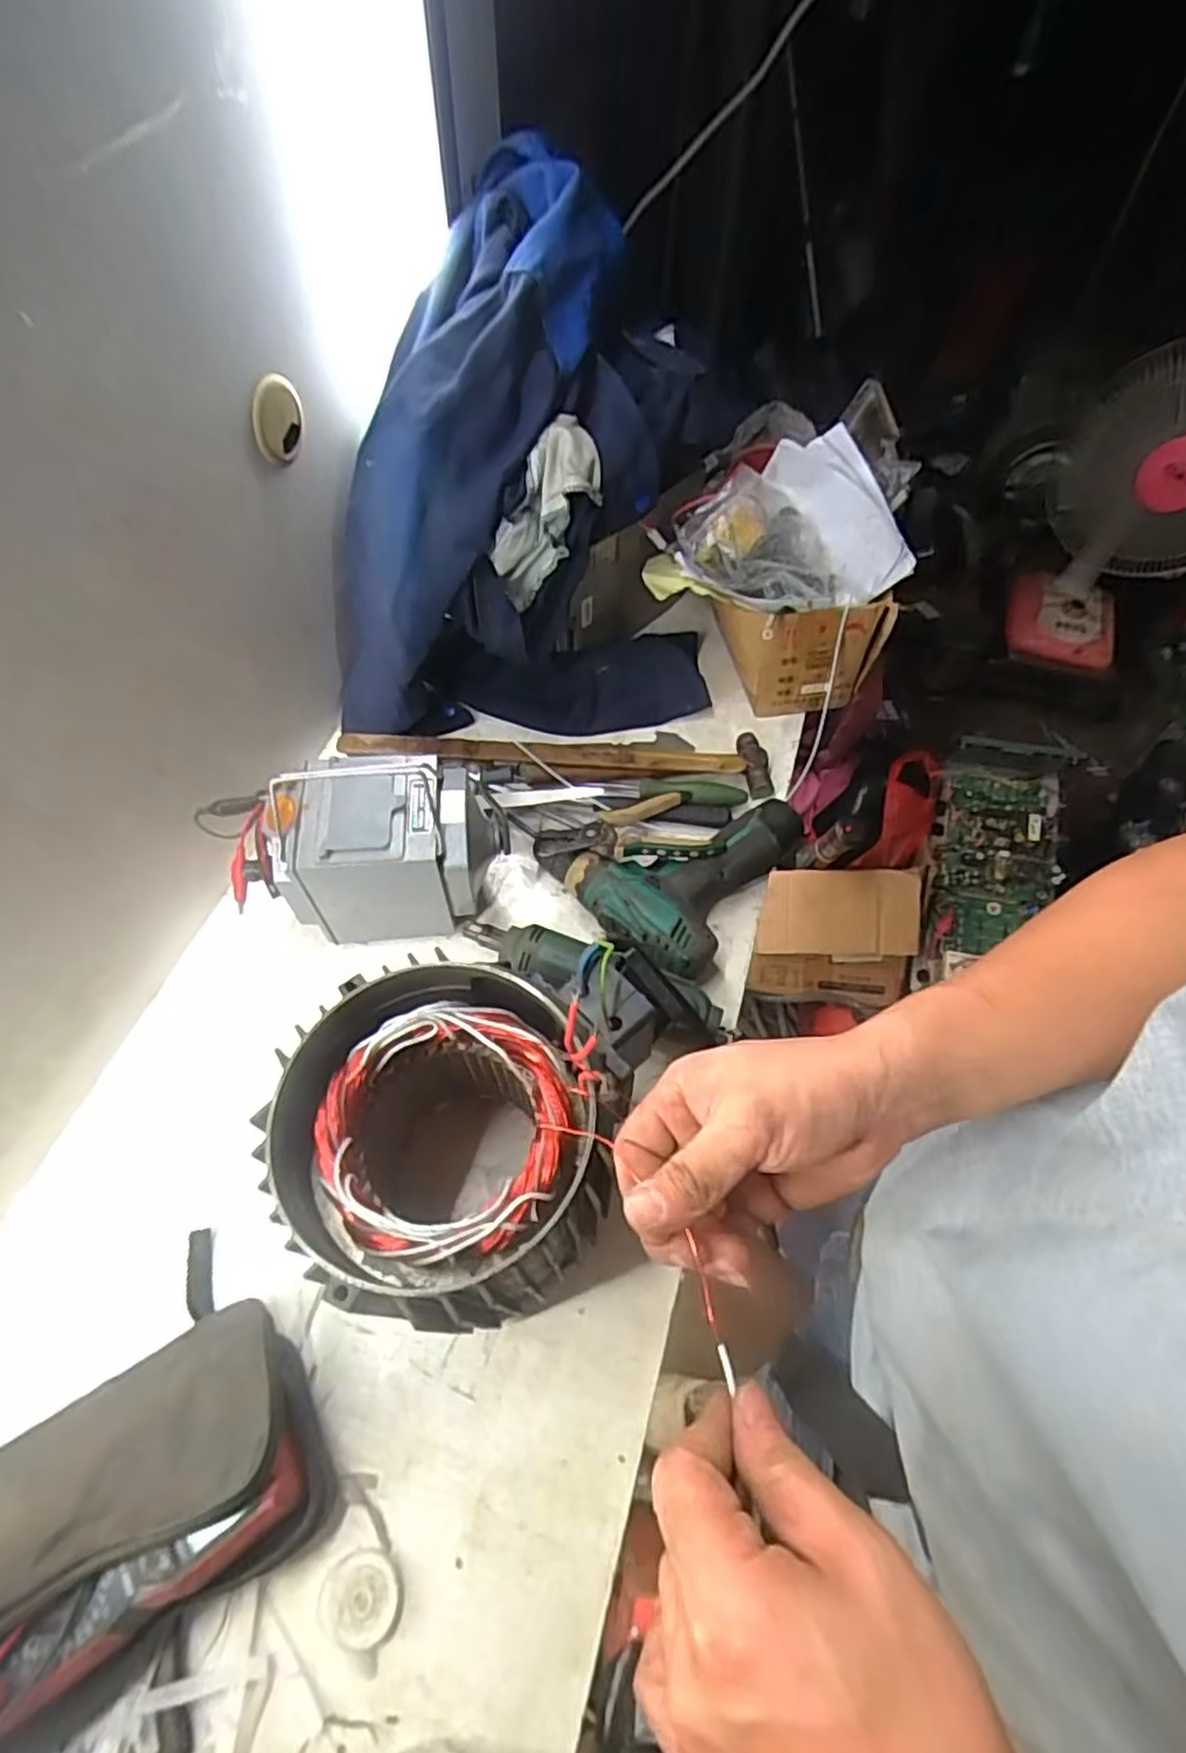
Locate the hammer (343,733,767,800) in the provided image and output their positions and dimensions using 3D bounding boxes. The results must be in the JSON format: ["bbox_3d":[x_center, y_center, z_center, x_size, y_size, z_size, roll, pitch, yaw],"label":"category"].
[{"bbox_3d":[-0.034,-0.127,0.733,0.418,0.029,0.066,4,59,1],"label":"hammer"}]

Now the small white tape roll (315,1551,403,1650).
[{"bbox_3d":[-0.131,0.411,0.416,0.045,0.013,0.039,5,59,2],"label":"small white tape roll"}]

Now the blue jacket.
[{"bbox_3d":[-0.069,-0.336,0.658,0.358,0.381,0.219,-6,59,-5],"label":"blue jacket"}]

